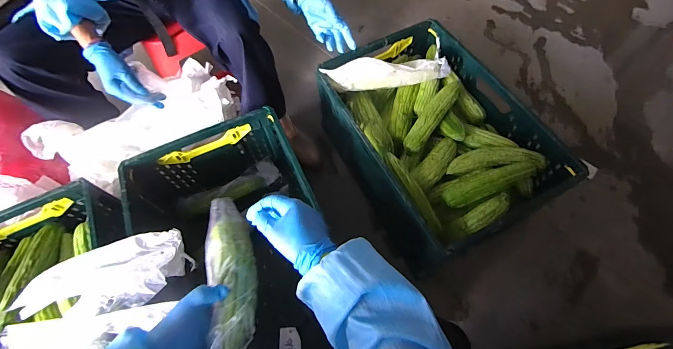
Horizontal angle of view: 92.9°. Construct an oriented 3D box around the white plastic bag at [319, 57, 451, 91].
[{"bbox_3d":[0.136,-0.272,0.839,0.326,0.068,0.056,-5,63,0],"label":"white plastic bag"}]

